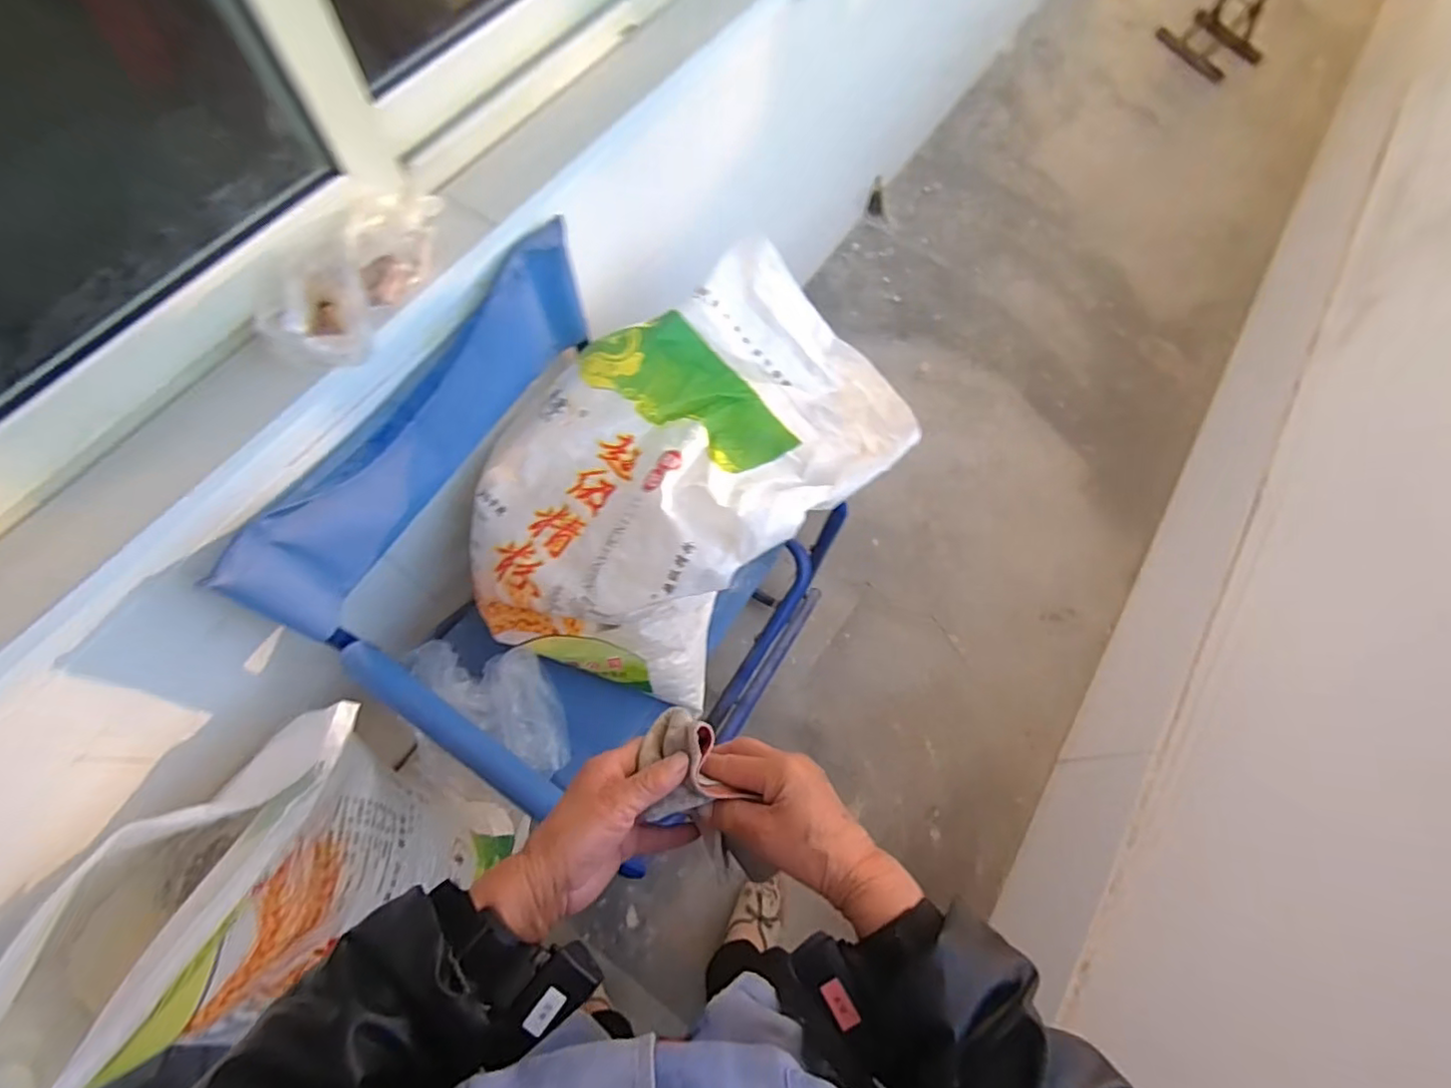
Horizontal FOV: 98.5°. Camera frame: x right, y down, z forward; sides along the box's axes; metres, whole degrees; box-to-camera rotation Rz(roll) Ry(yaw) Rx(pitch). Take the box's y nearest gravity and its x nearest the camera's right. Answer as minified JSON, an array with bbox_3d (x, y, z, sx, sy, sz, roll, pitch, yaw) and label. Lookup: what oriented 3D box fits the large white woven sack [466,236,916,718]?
[{"bbox_3d":[-0.082,-0.078,0.809,0.397,0.286,0.506,42,72,13],"label":"large white woven sack"}]

